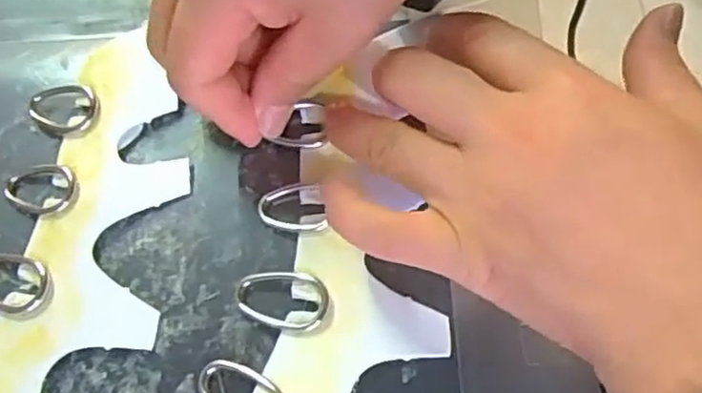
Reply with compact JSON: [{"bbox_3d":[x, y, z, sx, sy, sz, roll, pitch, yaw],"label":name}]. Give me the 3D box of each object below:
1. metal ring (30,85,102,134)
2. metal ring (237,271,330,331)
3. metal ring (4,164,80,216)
[{"bbox_3d":[-0.110,-0.033,0.258,0.028,0.006,0.019,8,70,5],"label":"metal ring"},{"bbox_3d":[-0.024,0.035,0.230,0.032,0.005,0.020,8,70,4],"label":"metal ring"},{"bbox_3d":[-0.115,-0.003,0.248,0.028,0.004,0.019,0,69,1],"label":"metal ring"}]

